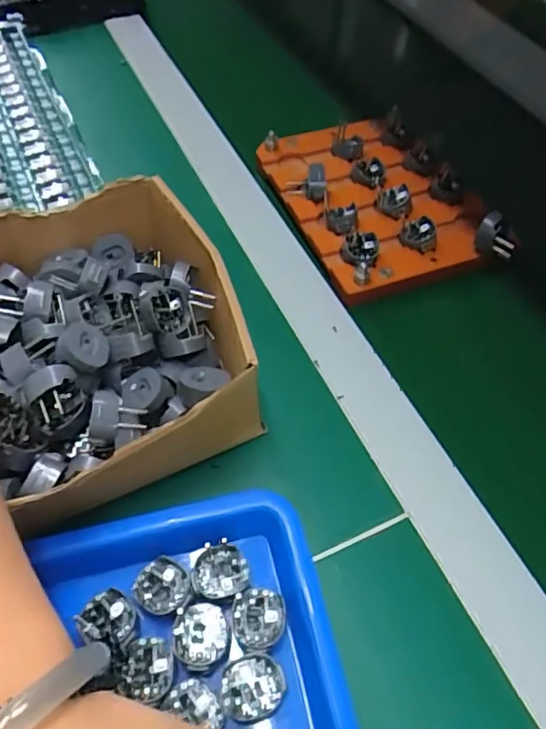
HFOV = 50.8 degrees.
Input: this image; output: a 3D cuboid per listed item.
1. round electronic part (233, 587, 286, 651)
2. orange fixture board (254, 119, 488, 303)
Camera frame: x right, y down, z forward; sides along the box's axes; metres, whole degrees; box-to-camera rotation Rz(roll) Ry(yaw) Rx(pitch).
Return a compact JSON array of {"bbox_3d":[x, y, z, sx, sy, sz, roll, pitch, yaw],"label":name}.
[{"bbox_3d":[-0.006,0.119,0.270,0.024,0.004,0.026,0,55,-1],"label":"round electronic part"},{"bbox_3d":[0.078,-0.135,0.453,0.129,0.022,0.181,-17,57,-13],"label":"orange fixture board"}]

